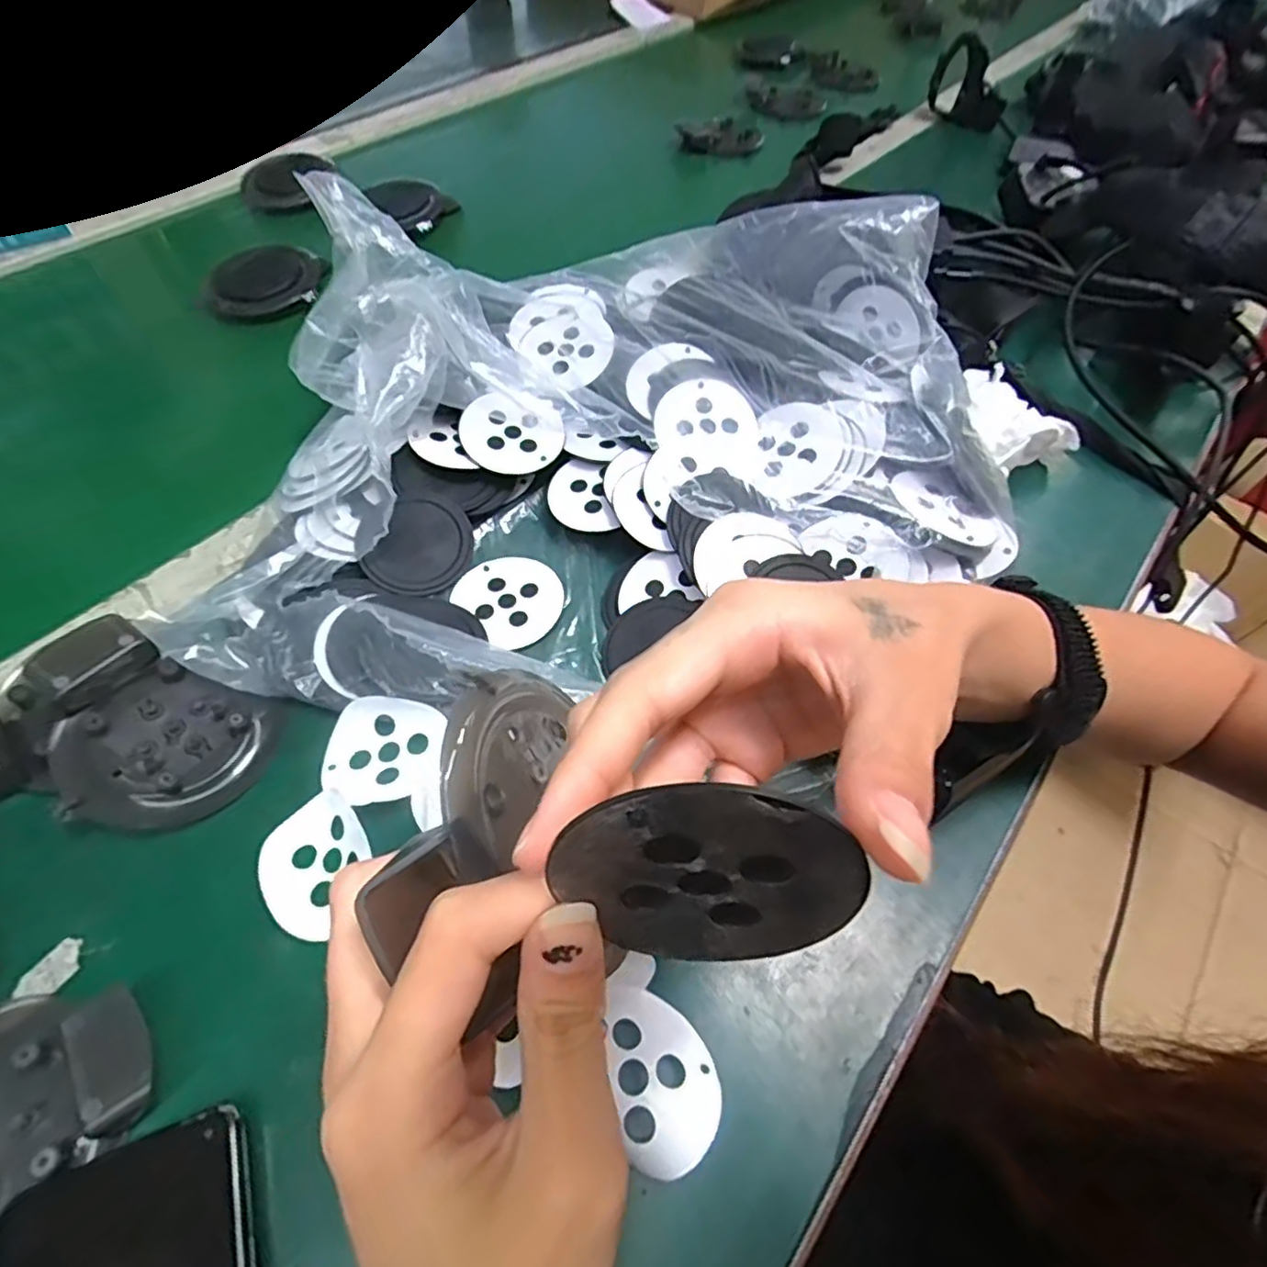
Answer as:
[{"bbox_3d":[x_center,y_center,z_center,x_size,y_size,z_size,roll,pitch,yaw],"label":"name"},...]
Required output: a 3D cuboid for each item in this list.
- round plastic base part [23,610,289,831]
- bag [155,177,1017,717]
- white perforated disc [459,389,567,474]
[{"bbox_3d":[-0.221,0.043,0.287,0.091,0.038,0.080,18,58,10],"label":"round plastic base part"},{"bbox_3d":[-0.017,-0.126,0.372,0.453,0.103,0.338,-13,58,-11],"label":"bag"},{"bbox_3d":[-0.073,-0.122,0.386,0.059,0.004,0.055,1,80,-5],"label":"white perforated disc"}]

